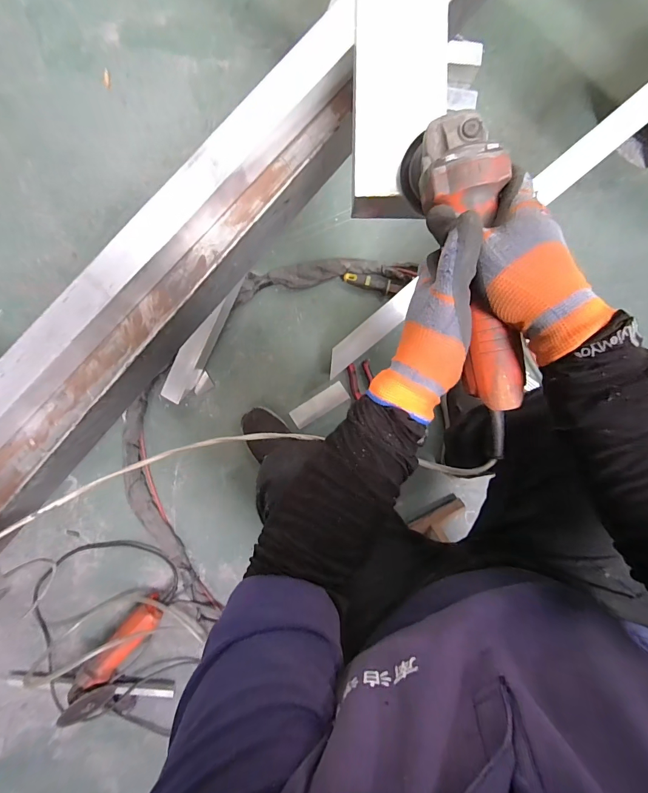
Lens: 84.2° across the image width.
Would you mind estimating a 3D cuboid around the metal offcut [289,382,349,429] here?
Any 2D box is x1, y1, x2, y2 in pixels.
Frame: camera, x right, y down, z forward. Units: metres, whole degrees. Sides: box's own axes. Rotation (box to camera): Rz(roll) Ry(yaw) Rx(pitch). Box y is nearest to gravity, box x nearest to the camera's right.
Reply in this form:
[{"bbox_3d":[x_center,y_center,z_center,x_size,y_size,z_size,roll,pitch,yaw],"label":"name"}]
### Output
[{"bbox_3d":[-0.012,0.022,0.891,0.149,0.004,0.052,-33,94,6],"label":"metal offcut"}]

